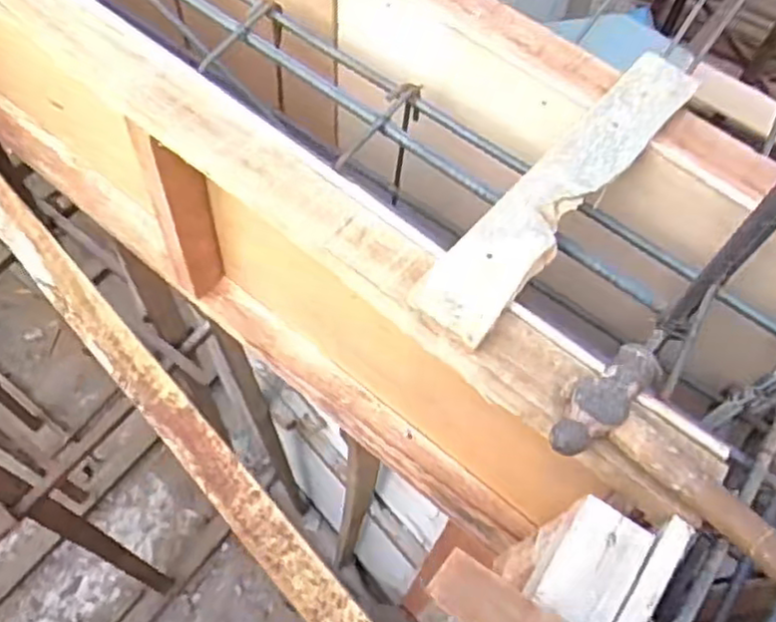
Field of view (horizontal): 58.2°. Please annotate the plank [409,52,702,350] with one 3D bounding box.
[{"bbox_3d":[0.155,-0.111,0.606,0.066,0.013,0.350,39,71,14],"label":"plank"}]

